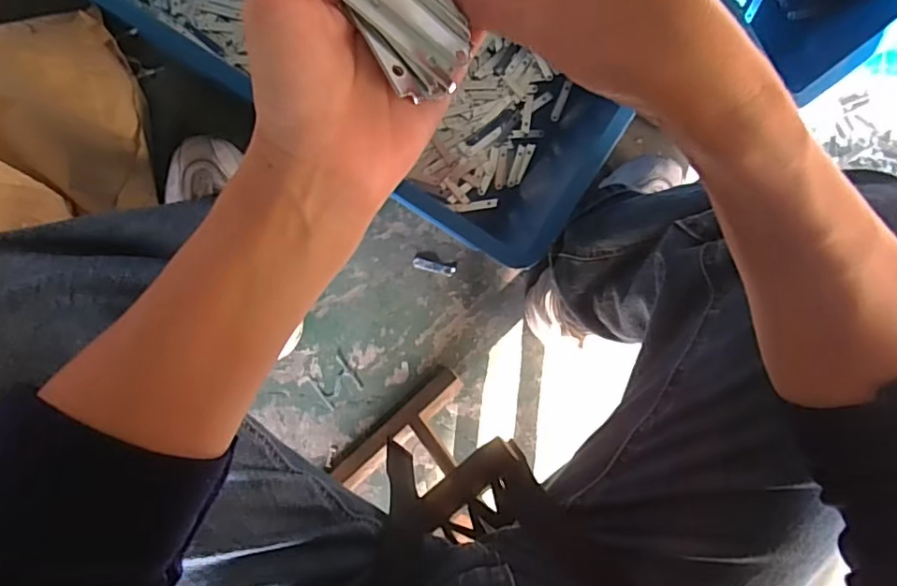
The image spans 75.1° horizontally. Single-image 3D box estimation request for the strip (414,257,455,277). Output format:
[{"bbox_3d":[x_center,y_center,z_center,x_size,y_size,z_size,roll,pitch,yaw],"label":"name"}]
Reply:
[{"bbox_3d":[-0.018,-0.031,0.720,0.053,0.004,0.013,14,95,-7],"label":"strip"}]

